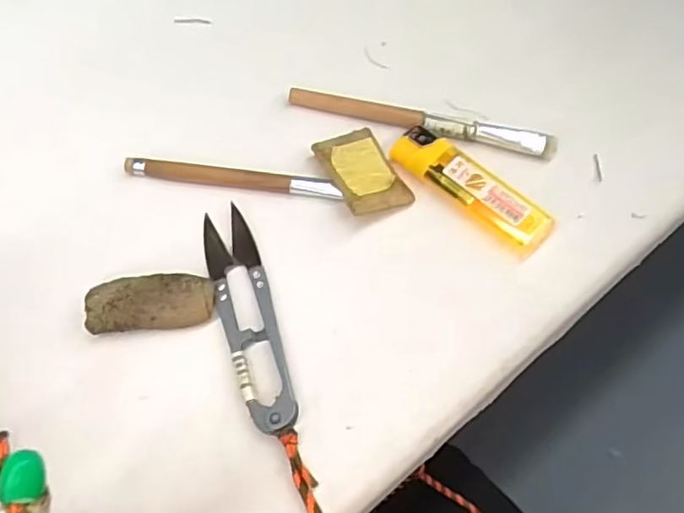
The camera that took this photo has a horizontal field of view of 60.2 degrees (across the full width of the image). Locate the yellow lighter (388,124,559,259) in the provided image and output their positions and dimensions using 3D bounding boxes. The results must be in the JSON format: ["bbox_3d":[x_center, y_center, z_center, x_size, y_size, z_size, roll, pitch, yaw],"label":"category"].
[{"bbox_3d":[0.058,-0.032,0.266,0.078,0.011,0.021,39,70,18],"label":"yellow lighter"}]

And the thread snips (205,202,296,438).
[{"bbox_3d":[-0.039,0.023,0.245,0.022,0.007,0.101,-18,64,-8],"label":"thread snips"}]

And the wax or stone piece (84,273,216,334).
[{"bbox_3d":[-0.079,0.020,0.245,0.051,0.013,0.021,-5,63,-1],"label":"wax or stone piece"}]

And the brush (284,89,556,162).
[{"bbox_3d":[0.037,-0.066,0.286,0.128,0.009,0.011,16,65,9],"label":"brush"}]

